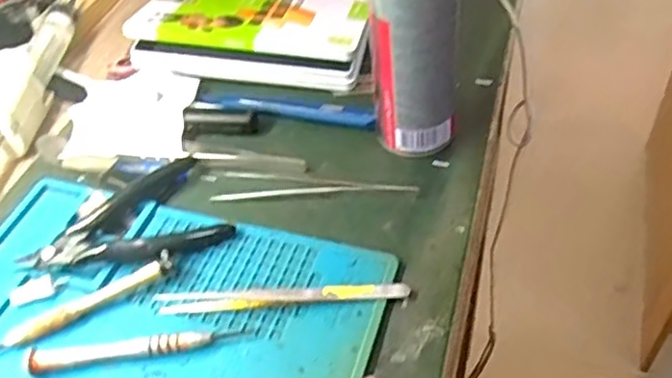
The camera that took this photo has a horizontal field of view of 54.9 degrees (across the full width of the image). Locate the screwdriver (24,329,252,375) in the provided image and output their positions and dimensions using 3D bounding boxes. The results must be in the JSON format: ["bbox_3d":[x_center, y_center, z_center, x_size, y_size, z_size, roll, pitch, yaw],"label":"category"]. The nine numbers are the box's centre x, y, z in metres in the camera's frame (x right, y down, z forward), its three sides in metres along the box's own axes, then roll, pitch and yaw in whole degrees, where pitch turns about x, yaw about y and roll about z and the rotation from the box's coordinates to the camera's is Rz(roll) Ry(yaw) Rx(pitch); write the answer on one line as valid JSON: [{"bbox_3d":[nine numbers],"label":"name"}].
[{"bbox_3d":[-0.102,0.082,0.335,0.110,0.013,0.009,-8,45,-3],"label":"screwdriver"}]

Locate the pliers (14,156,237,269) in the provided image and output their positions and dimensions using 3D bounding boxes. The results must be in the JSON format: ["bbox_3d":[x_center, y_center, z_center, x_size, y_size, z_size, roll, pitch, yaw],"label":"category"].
[{"bbox_3d":[-0.121,0.024,0.387,0.114,0.013,0.079,-33,52,-25],"label":"pliers"}]

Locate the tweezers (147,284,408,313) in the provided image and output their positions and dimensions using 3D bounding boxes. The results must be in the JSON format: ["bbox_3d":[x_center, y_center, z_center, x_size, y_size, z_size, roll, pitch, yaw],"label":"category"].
[{"bbox_3d":[-0.030,0.059,0.352,0.136,0.009,0.008,-3,45,2],"label":"tweezers"}]

